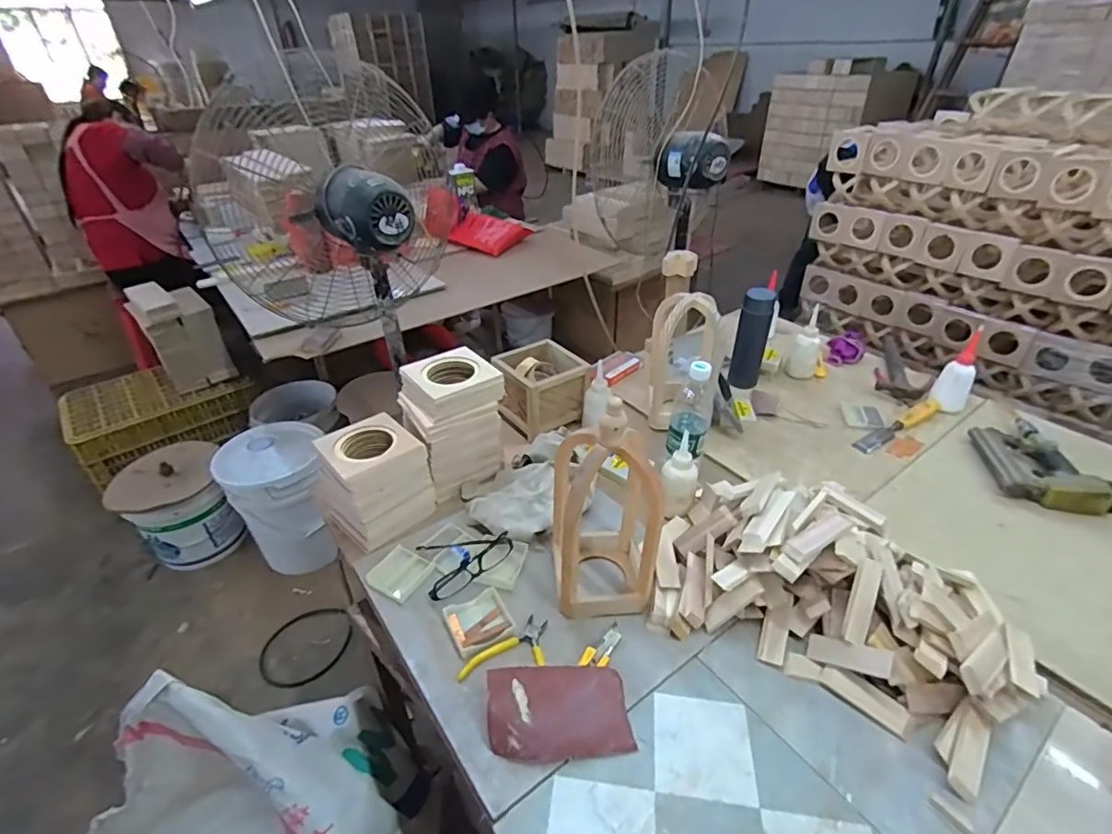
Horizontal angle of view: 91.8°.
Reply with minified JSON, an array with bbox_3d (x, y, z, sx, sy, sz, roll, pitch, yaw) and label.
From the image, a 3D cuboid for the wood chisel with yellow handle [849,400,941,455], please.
[{"bbox_3d":[0.674,0.014,1.057,0.236,0.027,0.038,-21,39,-26],"label":"wood chisel with yellow handle"}]

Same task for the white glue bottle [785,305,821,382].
[{"bbox_3d":[0.557,-0.165,1.190,0.061,0.153,0.064,18,39,27],"label":"white glue bottle"}]

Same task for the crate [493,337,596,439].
[{"bbox_3d":[-0.025,-0.059,1.069,0.166,0.112,0.153,-25,40,-30],"label":"crate"}]

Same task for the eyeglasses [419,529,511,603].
[{"bbox_3d":[-0.127,0.201,0.779,0.129,0.030,0.106,-12,37,-17],"label":"eyeglasses"}]

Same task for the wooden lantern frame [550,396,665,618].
[{"bbox_3d":[0.063,0.116,0.688,0.122,0.294,0.130,-2,35,-4],"label":"wooden lantern frame"}]

